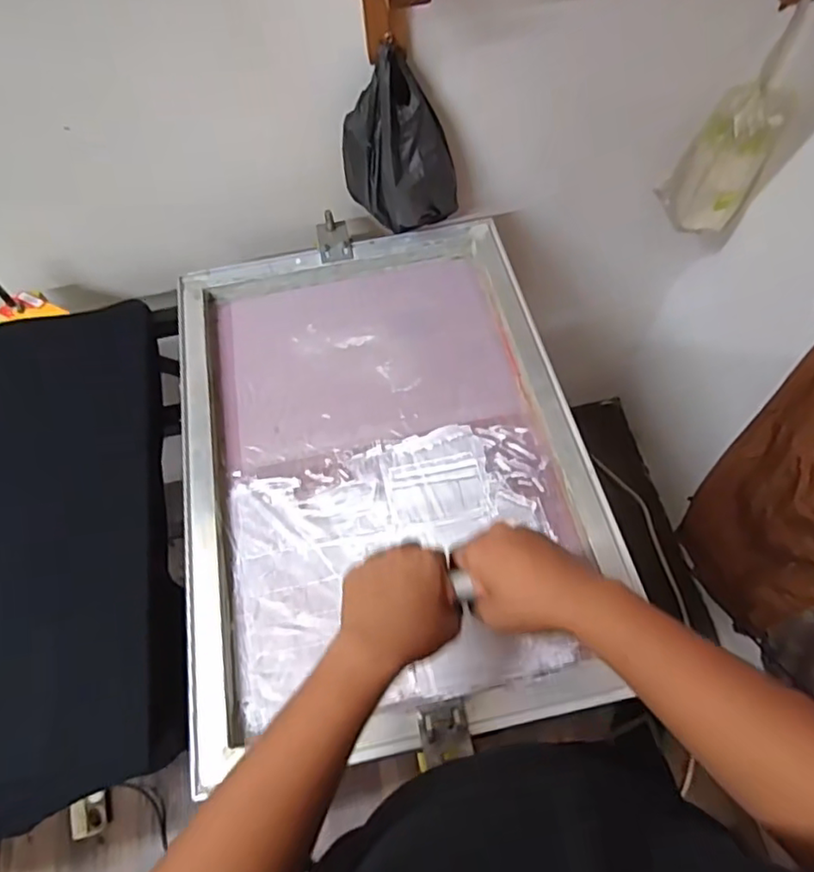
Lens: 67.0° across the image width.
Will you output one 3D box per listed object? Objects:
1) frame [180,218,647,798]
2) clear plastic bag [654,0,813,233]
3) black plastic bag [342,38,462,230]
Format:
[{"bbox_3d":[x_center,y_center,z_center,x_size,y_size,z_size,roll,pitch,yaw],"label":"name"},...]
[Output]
[{"bbox_3d":[-0.031,0.011,0.741,0.461,0.032,0.650,-12,60,-3],"label":"frame"},{"bbox_3d":[0.501,-0.466,0.949,0.129,0.315,0.071,23,65,13],"label":"clear plastic bag"},{"bbox_3d":[-0.007,-0.389,0.839,0.117,0.208,0.128,-37,67,-17],"label":"black plastic bag"}]

